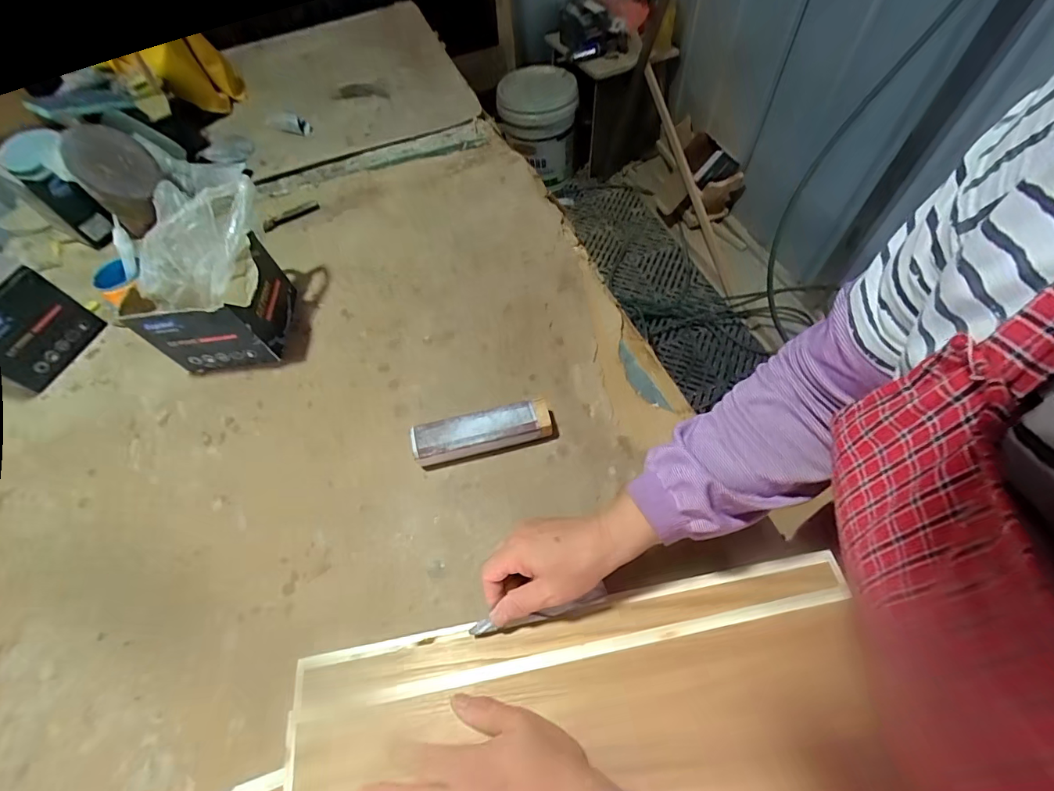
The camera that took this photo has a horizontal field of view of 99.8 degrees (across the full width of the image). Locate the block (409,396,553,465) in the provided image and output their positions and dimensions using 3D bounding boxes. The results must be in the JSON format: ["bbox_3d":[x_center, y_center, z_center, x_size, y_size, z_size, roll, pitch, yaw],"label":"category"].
[{"bbox_3d":[-0.051,0.041,0.508,0.155,0.033,0.040,-13,61,-3],"label":"block"}]

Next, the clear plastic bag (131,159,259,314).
[{"bbox_3d":[-0.387,-0.185,0.526,0.146,0.095,0.161,2,60,6],"label":"clear plastic bag"}]

